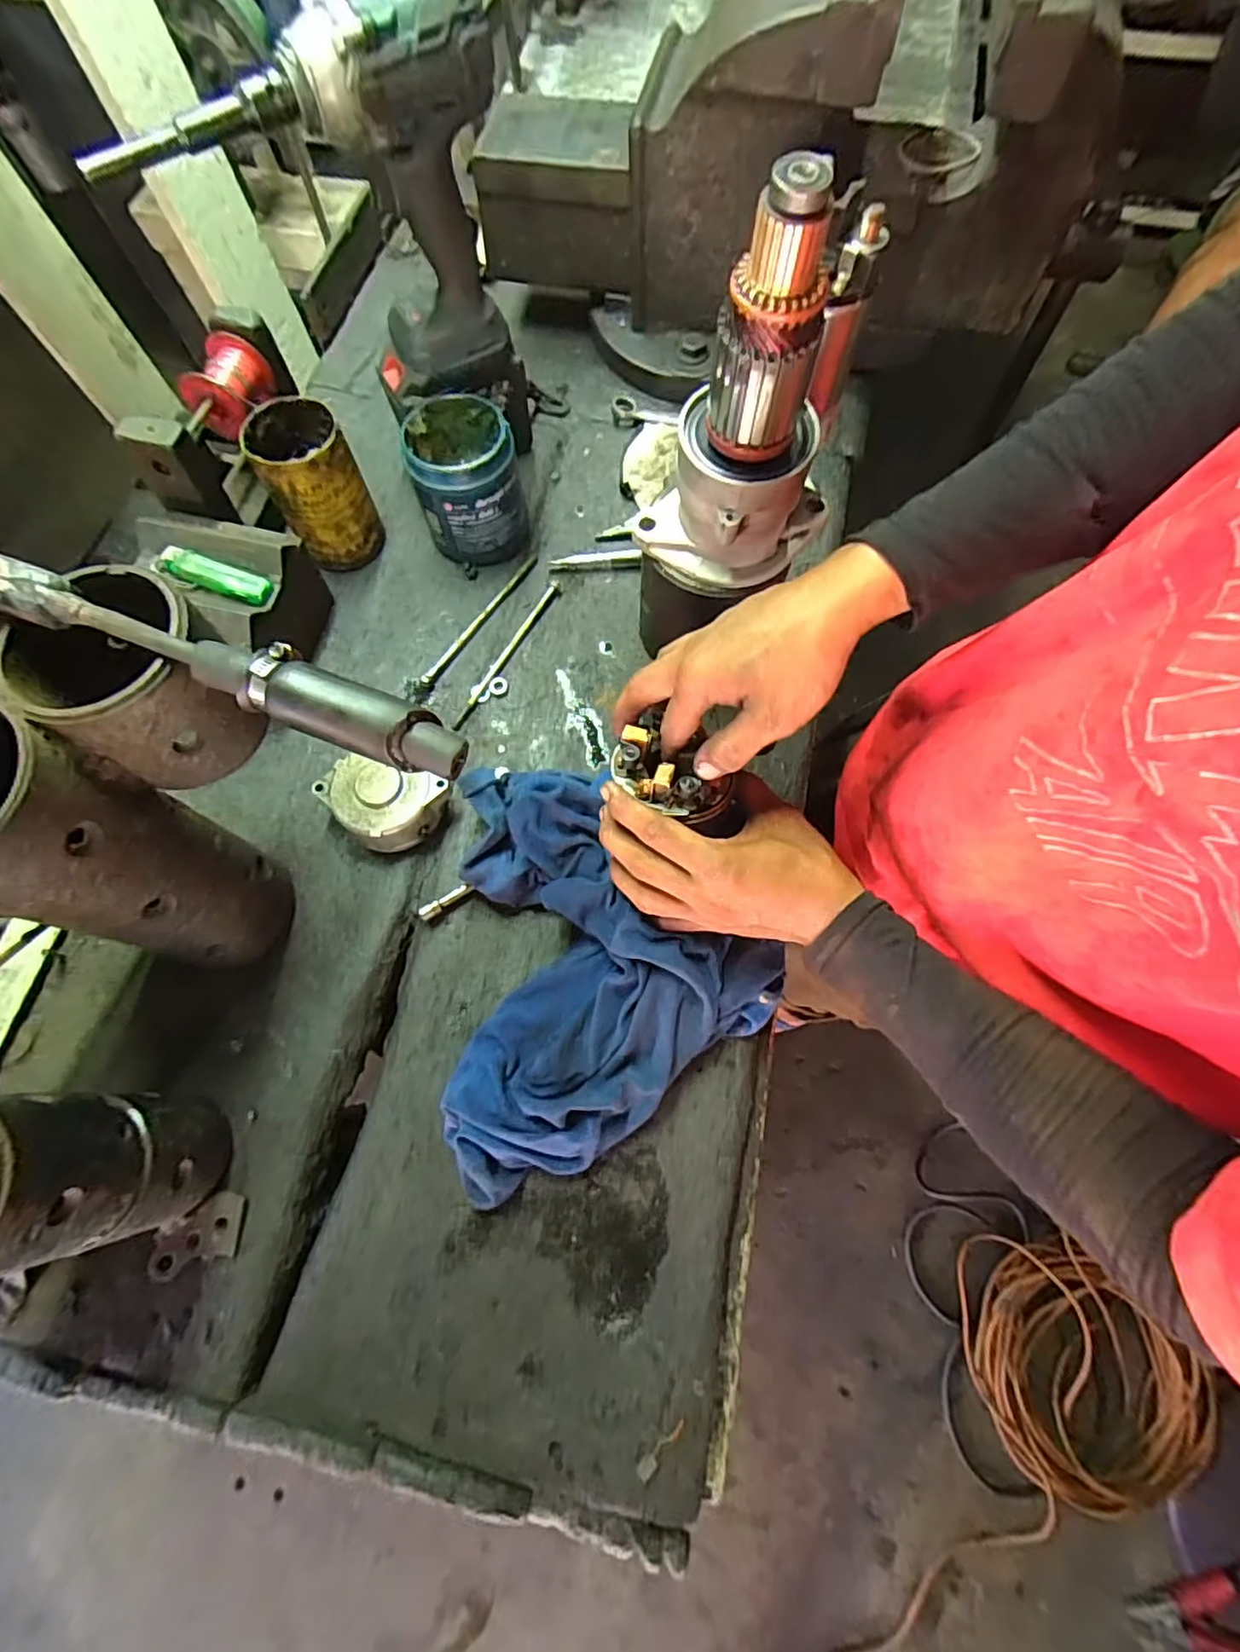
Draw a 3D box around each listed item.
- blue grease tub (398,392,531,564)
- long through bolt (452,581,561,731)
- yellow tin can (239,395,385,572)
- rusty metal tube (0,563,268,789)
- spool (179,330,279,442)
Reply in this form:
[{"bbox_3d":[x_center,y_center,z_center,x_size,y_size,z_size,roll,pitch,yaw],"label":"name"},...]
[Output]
[{"bbox_3d":[-0.133,-0.304,0.558,0.085,0.100,0.095,-8,70,-2],"label":"blue grease tub"},{"bbox_3d":[-0.100,-0.155,0.553,0.014,0.009,0.168,28,73,11],"label":"long through bolt"},{"bbox_3d":[-0.260,-0.292,0.548,0.073,0.117,0.069,0,70,1],"label":"yellow tin can"},{"bbox_3d":[-0.242,-0.071,0.318,0.084,0.081,0.089,0,70,1],"label":"rusty metal tube"},{"bbox_3d":[-0.319,-0.359,0.514,0.046,0.043,0.062,6,71,4],"label":"spool"}]

